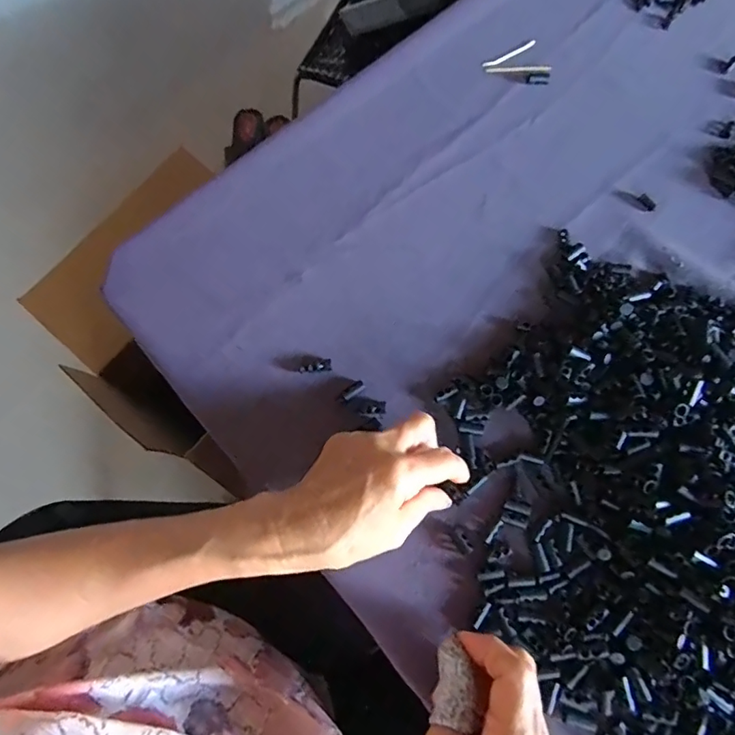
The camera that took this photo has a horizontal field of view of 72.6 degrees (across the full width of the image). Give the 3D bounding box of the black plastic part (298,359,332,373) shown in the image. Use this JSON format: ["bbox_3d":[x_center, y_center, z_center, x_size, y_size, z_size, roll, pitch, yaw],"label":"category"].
[{"bbox_3d":[-0.039,0.001,0.374,0.025,0.004,0.009,-15,73,-3],"label":"black plastic part"}]

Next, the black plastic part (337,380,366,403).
[{"bbox_3d":[-0.012,0.018,0.366,0.022,0.004,0.008,-39,76,-10],"label":"black plastic part"}]

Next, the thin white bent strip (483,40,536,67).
[{"bbox_3d":[0.131,-0.289,0.461,0.059,0.004,0.009,-31,75,-8],"label":"thin white bent strip"}]

